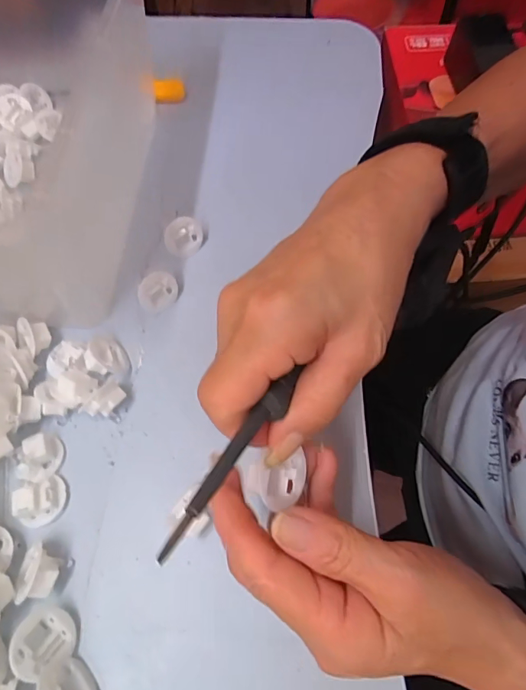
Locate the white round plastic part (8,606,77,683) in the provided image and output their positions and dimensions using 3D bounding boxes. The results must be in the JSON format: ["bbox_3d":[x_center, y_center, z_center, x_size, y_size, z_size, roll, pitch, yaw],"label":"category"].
[{"bbox_3d":[-0.121,0.161,0.239,0.016,0.034,0.029,-47,68,27],"label":"white round plastic part"}]

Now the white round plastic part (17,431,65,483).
[{"bbox_3d":[-0.148,0.073,0.289,0.026,0.017,0.031,15,65,9],"label":"white round plastic part"}]

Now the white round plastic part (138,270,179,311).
[{"bbox_3d":[-0.082,-0.043,0.343,0.030,0.031,0.011,-30,41,-17],"label":"white round plastic part"}]

